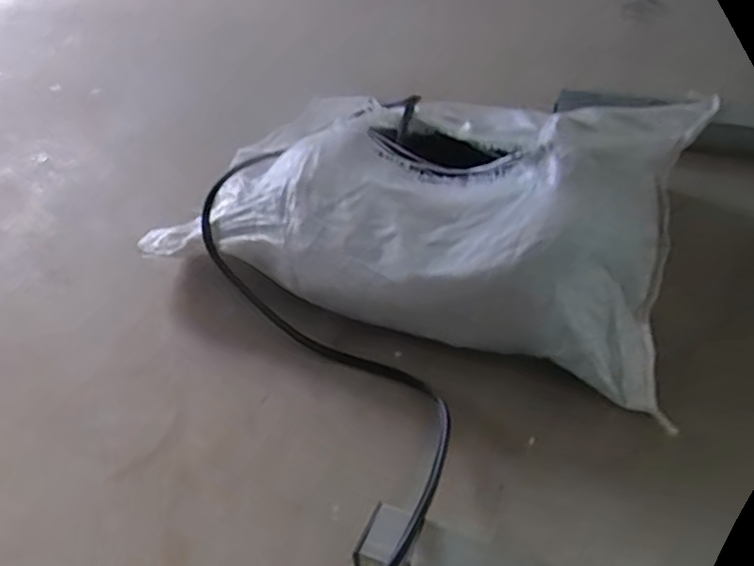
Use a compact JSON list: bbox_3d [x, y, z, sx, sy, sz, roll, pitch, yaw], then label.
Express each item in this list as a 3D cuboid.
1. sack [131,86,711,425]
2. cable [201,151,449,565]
[{"bbox_3d":[0.043,-0.096,0.790,0.605,0.161,0.349,11,46,19],"label":"sack"},{"bbox_3d":[-0.065,0.037,0.702,0.129,0.102,0.539,-24,45,-17],"label":"cable"}]

